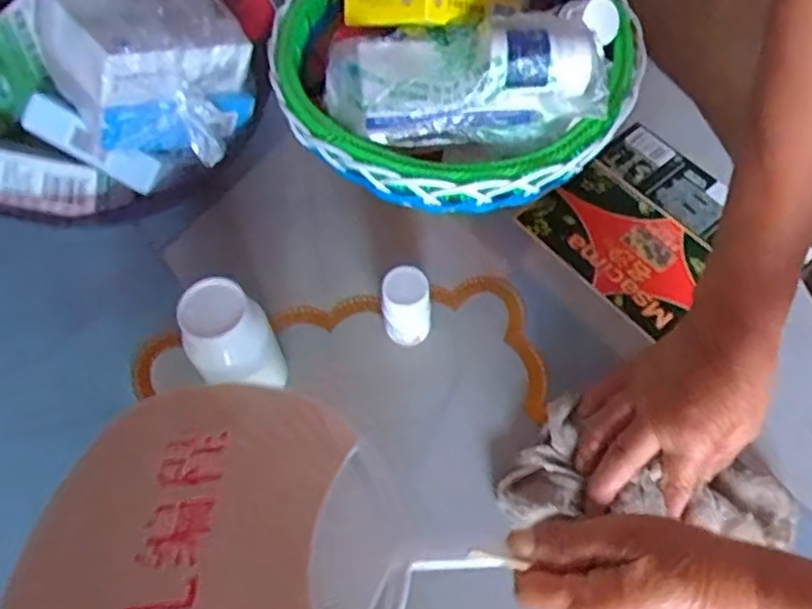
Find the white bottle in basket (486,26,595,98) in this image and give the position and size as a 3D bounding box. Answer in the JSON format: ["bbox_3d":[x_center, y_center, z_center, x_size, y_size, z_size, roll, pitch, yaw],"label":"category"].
[{"bbox_3d":[0.080,-0.146,0.416,0.061,0.031,0.032,0,62,2],"label":"white bottle in basket"}]

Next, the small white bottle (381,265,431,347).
[{"bbox_3d":[0.000,0.002,0.478,0.032,0.064,0.027,-6,62,-2],"label":"small white bottle"}]

